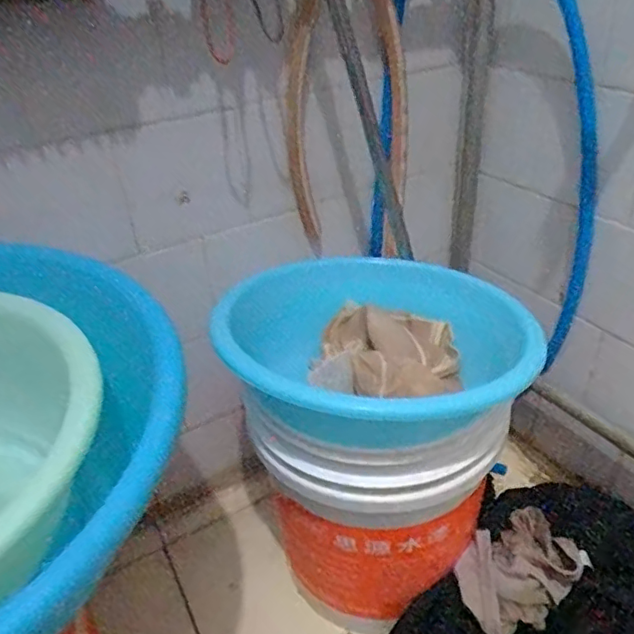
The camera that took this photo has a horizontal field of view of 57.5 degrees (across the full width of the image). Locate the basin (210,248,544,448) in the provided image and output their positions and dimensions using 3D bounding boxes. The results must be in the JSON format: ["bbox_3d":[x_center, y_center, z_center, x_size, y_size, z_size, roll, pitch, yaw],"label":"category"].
[{"bbox_3d":[0.066,0.037,0.636,0.280,0.105,0.311,-22,37,-23],"label":"basin"}]

